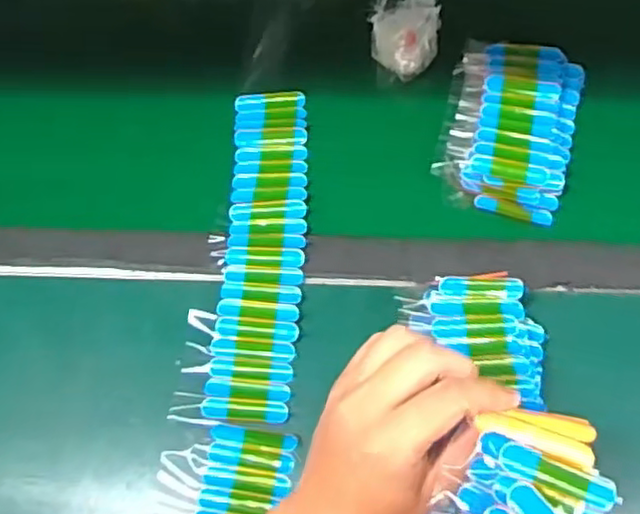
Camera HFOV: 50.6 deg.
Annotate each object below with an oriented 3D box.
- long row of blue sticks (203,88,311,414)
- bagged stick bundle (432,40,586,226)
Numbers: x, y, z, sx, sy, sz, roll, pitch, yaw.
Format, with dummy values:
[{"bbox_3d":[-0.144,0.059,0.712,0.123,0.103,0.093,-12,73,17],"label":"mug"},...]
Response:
[{"bbox_3d":[-0.045,-0.014,0.548,0.065,0.006,0.288,1,65,4],"label":"long row of blue sticks"},{"bbox_3d":[0.164,-0.115,0.580,0.103,0.033,0.166,15,67,10],"label":"bagged stick bundle"}]

